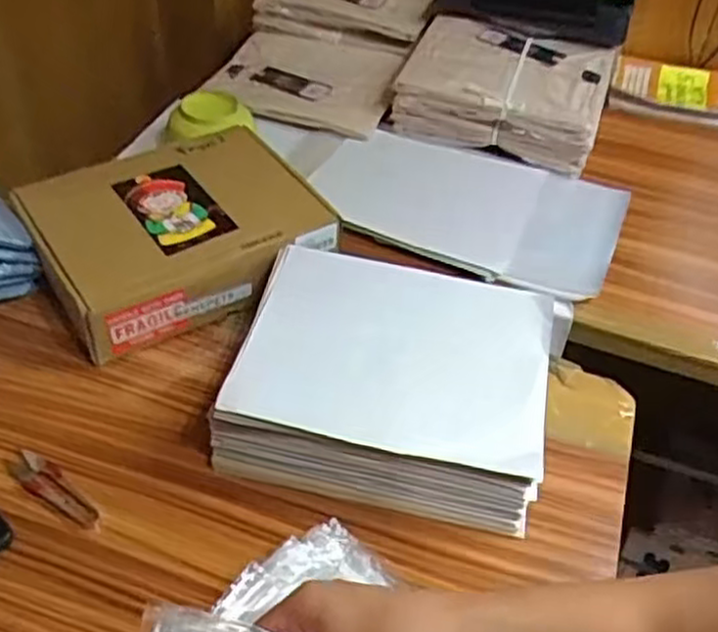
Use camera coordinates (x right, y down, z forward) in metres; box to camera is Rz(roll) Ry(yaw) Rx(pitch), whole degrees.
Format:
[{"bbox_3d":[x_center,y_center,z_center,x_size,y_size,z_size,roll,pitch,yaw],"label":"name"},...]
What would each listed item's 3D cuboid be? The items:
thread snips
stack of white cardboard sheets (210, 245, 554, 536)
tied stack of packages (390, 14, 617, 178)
[{"bbox_3d":[-0.241,0.137,0.601,0.095,0.004,0.027,28,49,22],"label":"thread snips"},{"bbox_3d":[0.029,0.053,0.662,0.262,0.087,0.212,10,45,6],"label":"stack of white cardboard sheets"},{"bbox_3d":[0.194,-0.302,1.023,0.261,0.104,0.179,16,46,11],"label":"tied stack of packages"}]

